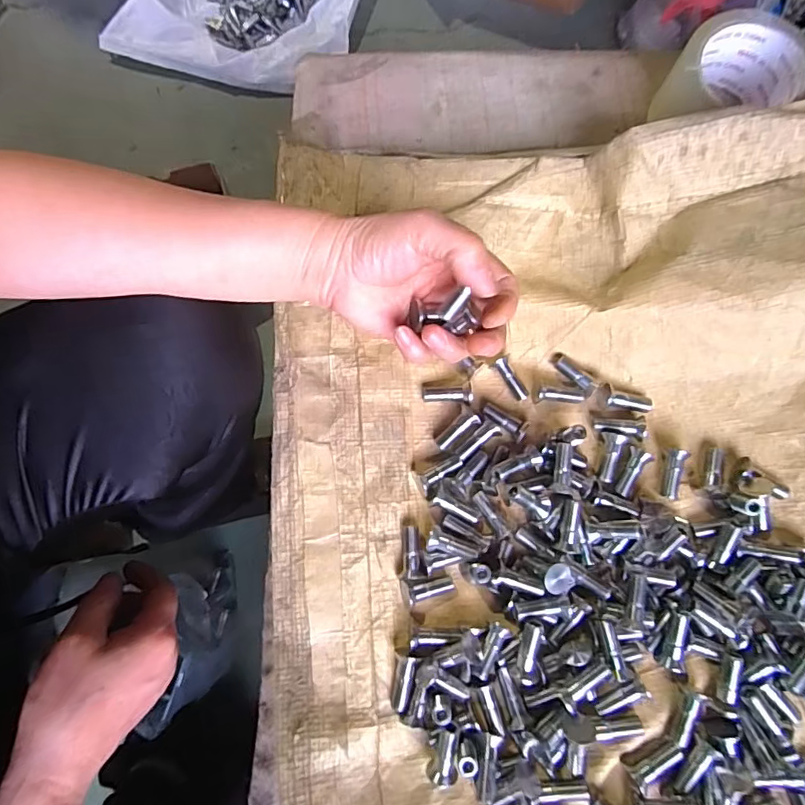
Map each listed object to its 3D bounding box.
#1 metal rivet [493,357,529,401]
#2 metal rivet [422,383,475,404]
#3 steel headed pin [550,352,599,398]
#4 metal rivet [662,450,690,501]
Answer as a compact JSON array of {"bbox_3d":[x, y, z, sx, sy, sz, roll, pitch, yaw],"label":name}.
[{"bbox_3d":[0.082,-0.018,0.388,0.012,0.007,0.036,-35,95,-9],"label":"metal rivet"},{"bbox_3d":[0.033,-0.004,0.384,0.037,0.011,0.014,-6,77,-1],"label":"metal rivet"},{"bbox_3d":[0.127,-0.021,0.388,0.011,0.010,0.039,-38,79,-8],"label":"steel headed pin"},{"bbox_3d":[0.191,0.051,0.366,0.014,0.011,0.035,11,94,5],"label":"metal rivet"}]

